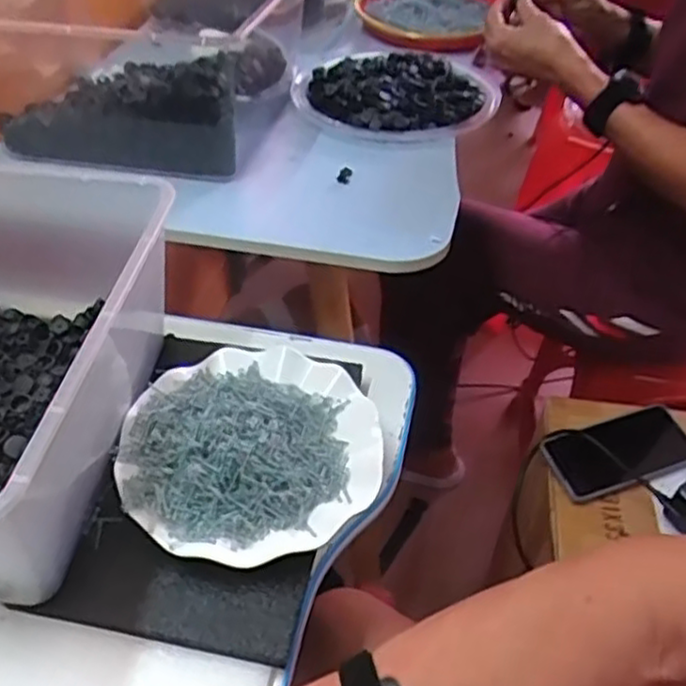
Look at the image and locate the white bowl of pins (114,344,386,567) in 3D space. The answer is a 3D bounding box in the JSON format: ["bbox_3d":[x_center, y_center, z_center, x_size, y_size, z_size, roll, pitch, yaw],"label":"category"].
[{"bbox_3d":[-0.064,0.071,0.519,0.178,0.038,0.178,0,45,0],"label":"white bowl of pins"}]

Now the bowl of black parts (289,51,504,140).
[{"bbox_3d":[0.064,-0.306,0.852,0.221,0.036,0.233,0,45,0],"label":"bowl of black parts"}]

